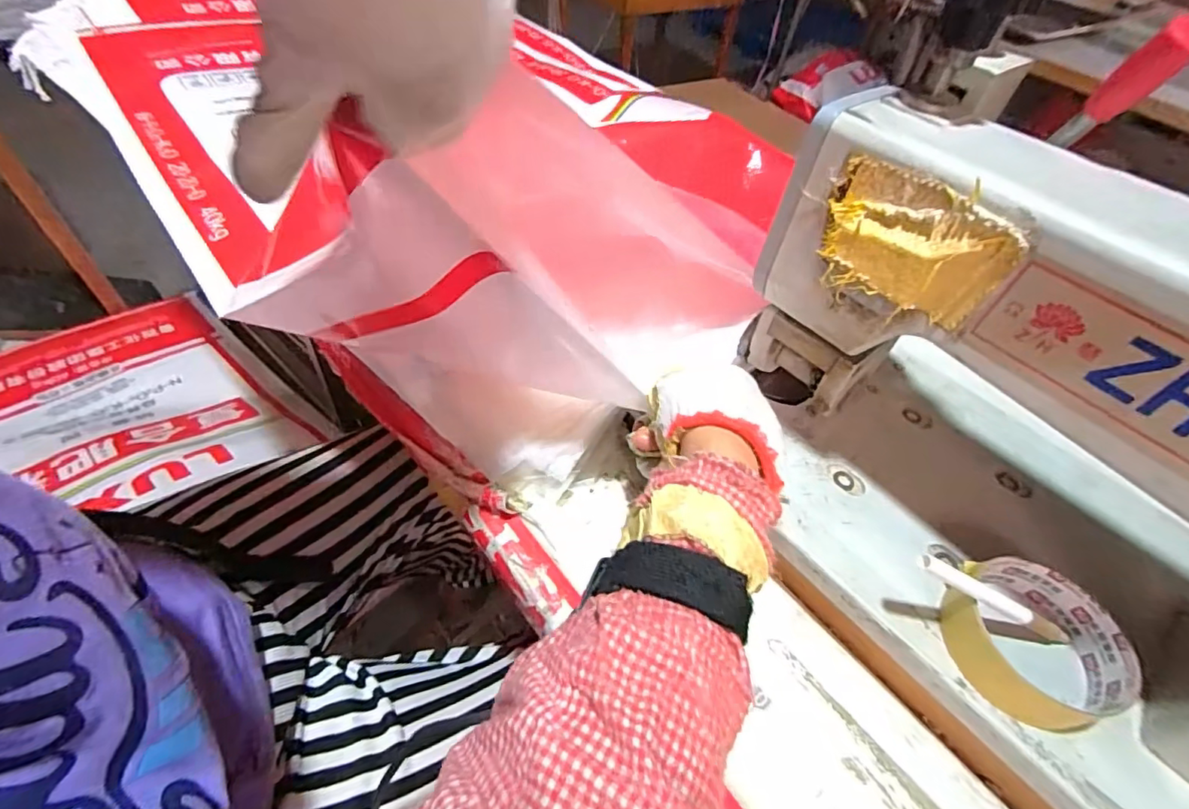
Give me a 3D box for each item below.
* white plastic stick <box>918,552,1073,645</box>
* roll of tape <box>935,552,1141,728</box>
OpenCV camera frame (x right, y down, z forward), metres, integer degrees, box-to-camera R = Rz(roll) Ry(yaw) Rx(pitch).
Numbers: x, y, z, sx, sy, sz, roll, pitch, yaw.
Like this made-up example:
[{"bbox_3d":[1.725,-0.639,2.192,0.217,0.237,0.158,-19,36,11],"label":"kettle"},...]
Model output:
[{"bbox_3d":[0.212,0.104,0.282,0.123,0.009,0.008,29,47,-18],"label":"white plastic stick"},{"bbox_3d":[0.235,0.128,0.289,0.085,0.035,0.080,3,50,-4],"label":"roll of tape"}]

